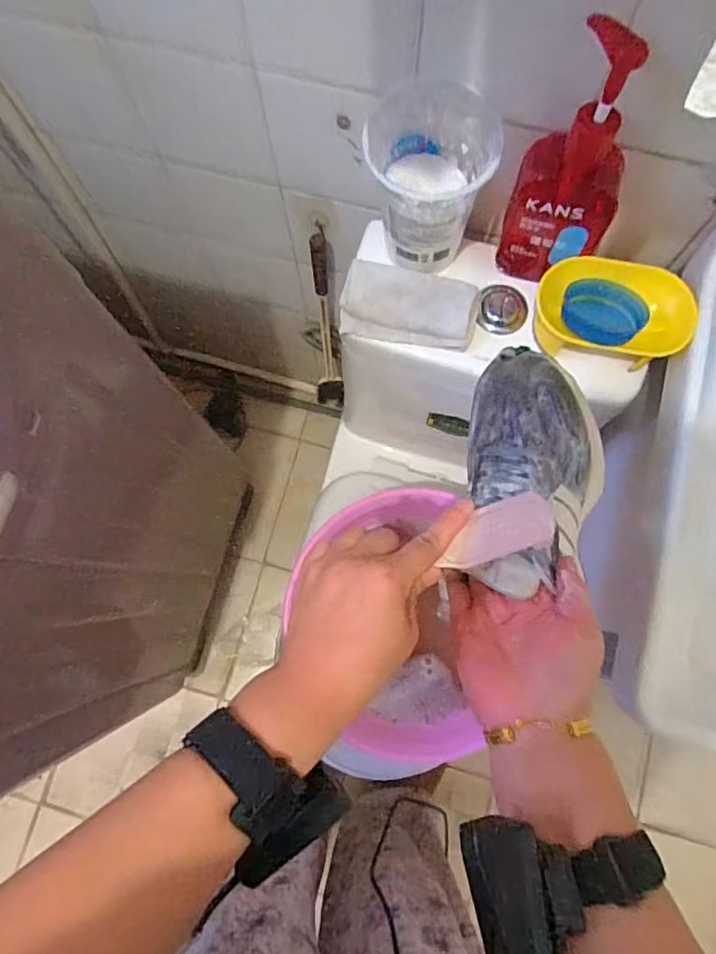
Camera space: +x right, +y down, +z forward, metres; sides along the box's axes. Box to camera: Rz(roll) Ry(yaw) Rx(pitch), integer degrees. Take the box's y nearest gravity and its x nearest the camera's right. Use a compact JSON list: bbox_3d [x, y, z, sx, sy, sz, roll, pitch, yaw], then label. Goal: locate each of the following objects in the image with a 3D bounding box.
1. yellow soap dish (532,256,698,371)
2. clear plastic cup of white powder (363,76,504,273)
[{"bbox_3d":[0.252,-0.160,0.553,0.147,0.057,0.090,12,78,4],"label":"yellow soap dish"},{"bbox_3d":[0.067,-0.279,0.537,0.110,0.136,0.117,1,77,2],"label":"clear plastic cup of white powder"}]

